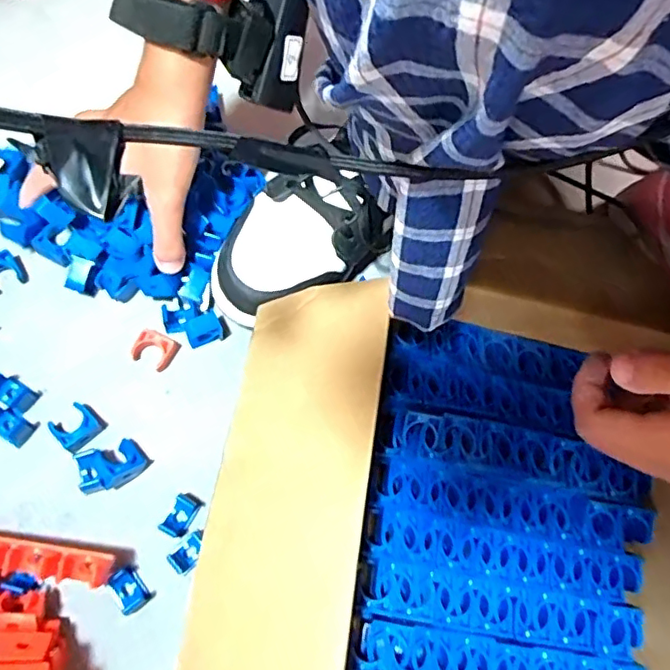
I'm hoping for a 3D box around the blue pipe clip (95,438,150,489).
[{"bbox_3d":[-0.141,0.083,0.375,0.027,0.025,0.024,-38,78,-13],"label":"blue pipe clip"}]

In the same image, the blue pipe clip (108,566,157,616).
[{"bbox_3d":[-0.127,0.157,0.354,0.017,0.010,0.026,-38,78,-13],"label":"blue pipe clip"}]

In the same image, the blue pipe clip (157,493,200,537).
[{"bbox_3d":[-0.101,0.117,0.370,0.015,0.013,0.025,28,73,6],"label":"blue pipe clip"}]

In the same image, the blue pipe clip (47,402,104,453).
[{"bbox_3d":[-0.172,0.061,0.381,0.028,0.019,0.025,44,76,11],"label":"blue pipe clip"}]

